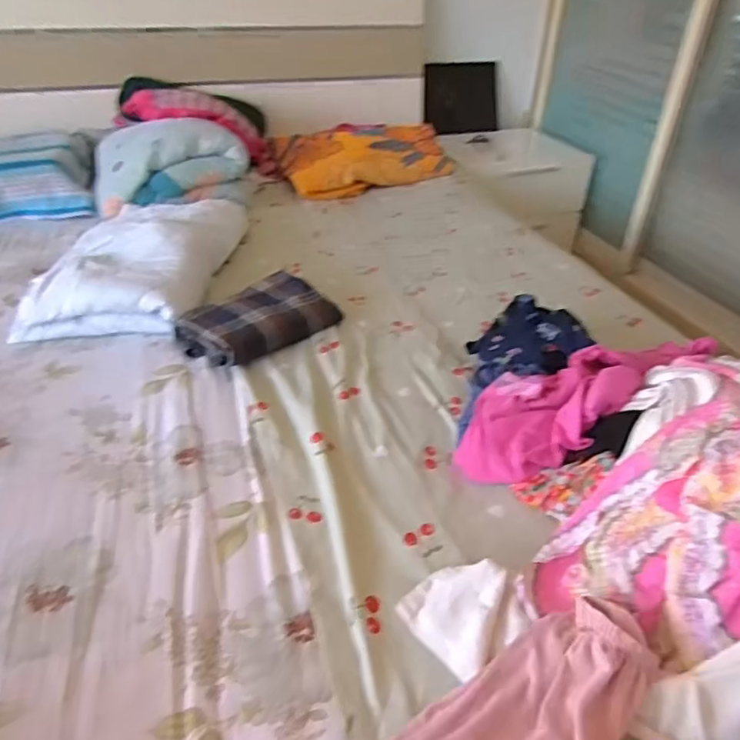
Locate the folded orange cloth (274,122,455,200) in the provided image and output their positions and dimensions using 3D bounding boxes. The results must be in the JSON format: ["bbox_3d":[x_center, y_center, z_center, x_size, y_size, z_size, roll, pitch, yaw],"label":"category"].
[{"bbox_3d":[-0.033,-0.668,1.865,0.534,0.119,0.321,-17,40,-24],"label":"folded orange cloth"}]

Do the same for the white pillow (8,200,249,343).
[{"bbox_3d":[-0.474,-0.249,1.259,0.354,0.111,0.512,0,36,-3],"label":"white pillow"}]

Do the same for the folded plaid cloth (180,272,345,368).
[{"bbox_3d":[-0.200,-0.094,1.092,0.159,0.063,0.258,29,44,32],"label":"folded plaid cloth"}]

